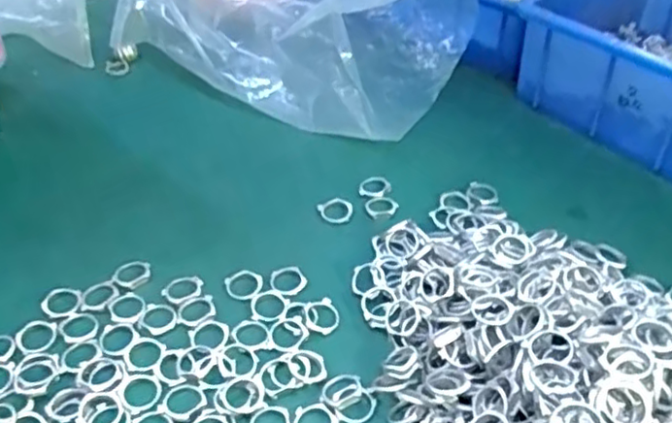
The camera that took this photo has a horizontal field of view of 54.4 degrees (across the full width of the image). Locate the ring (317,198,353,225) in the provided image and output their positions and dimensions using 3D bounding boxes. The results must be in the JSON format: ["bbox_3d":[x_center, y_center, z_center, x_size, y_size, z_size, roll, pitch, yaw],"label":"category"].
[{"bbox_3d":[0.000,0.000,0.445,0.022,0.005,0.021,-1,41,1],"label":"ring"}]

